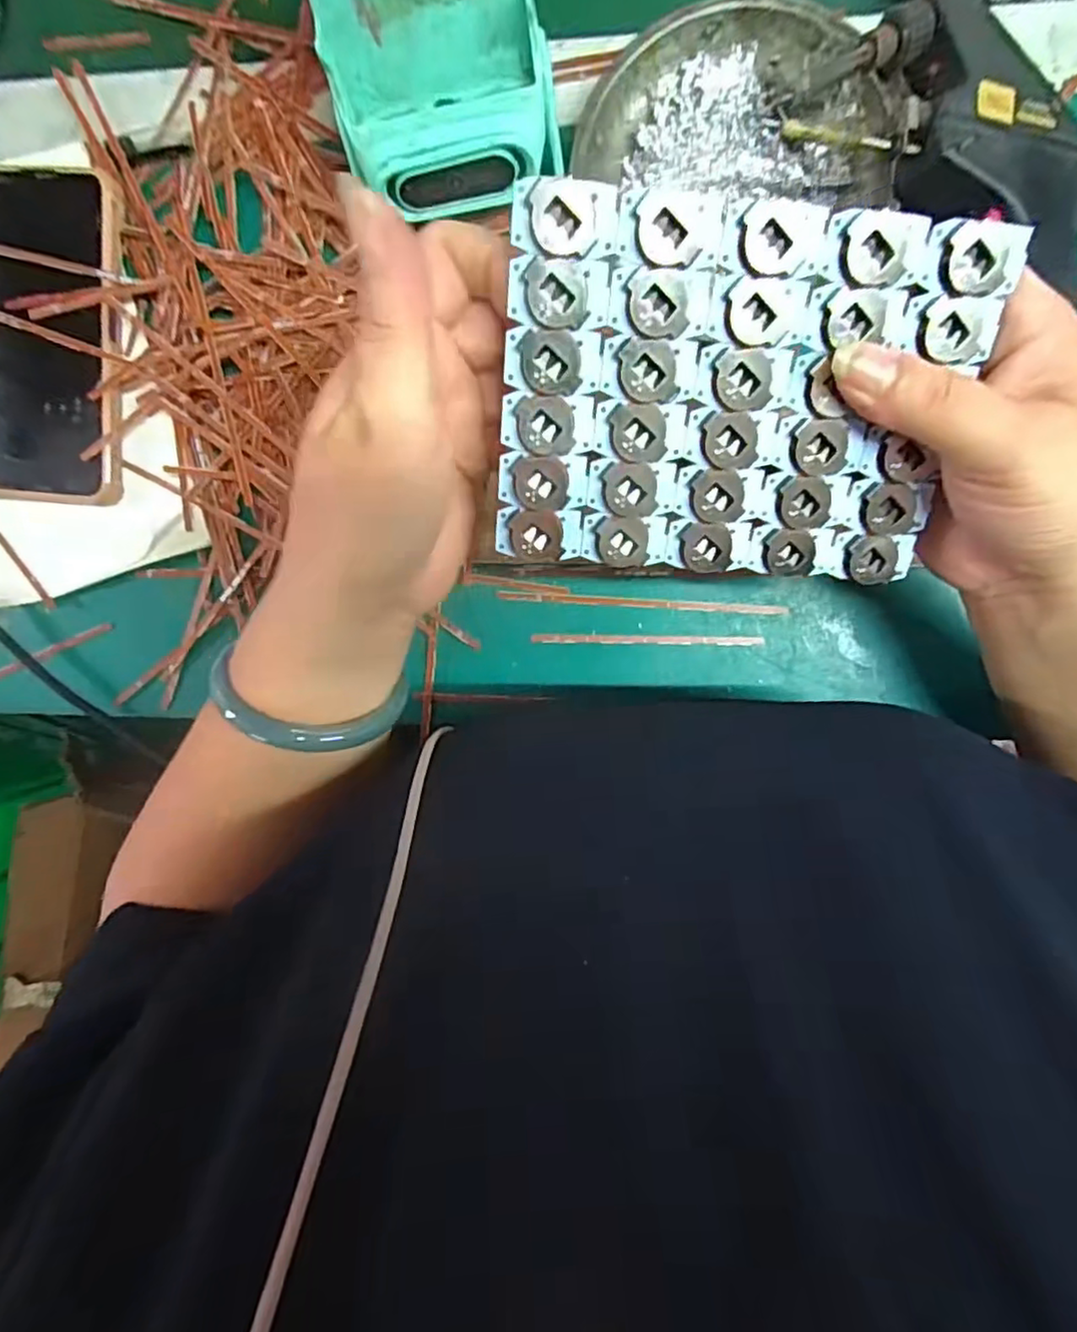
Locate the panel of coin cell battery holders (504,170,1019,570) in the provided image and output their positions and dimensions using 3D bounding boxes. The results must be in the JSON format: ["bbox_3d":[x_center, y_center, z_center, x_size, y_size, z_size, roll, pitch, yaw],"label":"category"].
[{"bbox_3d":[0.062,-0.081,0.202,0.142,0.005,0.104,4,119,-4],"label":"panel of coin cell battery holders"}]

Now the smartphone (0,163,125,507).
[{"bbox_3d":[-0.254,-0.167,0.328,0.078,0.014,0.160,9,99,6],"label":"smartphone"}]

